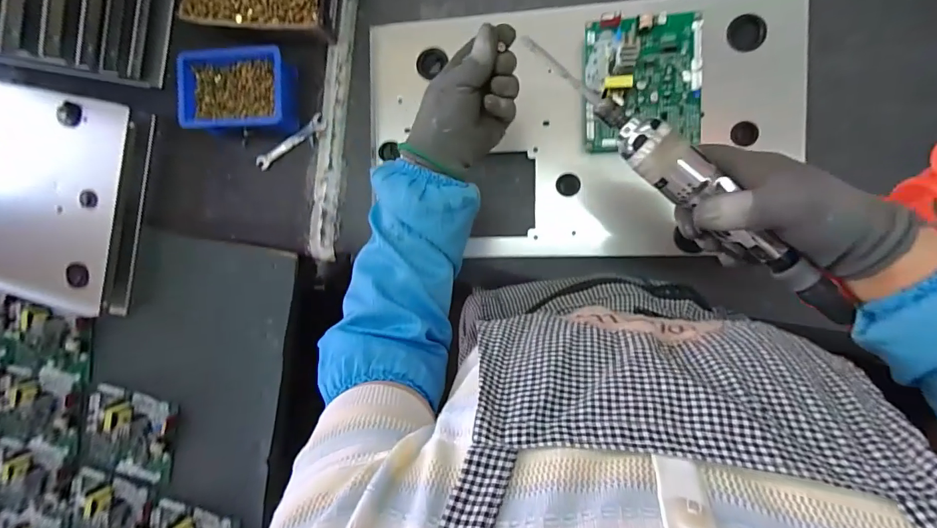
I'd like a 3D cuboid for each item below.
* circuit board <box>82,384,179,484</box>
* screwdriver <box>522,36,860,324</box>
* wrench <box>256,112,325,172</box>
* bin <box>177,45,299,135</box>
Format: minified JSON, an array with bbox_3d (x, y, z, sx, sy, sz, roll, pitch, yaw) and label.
[{"bbox_3d":[-0.530,0.263,0.645,0.166,0.037,0.140,5,93,9],"label":"circuit board"},{"bbox_3d":[0.172,-0.066,0.328,0.326,0.030,0.034,42,98,2],"label":"screwdriver"},{"bbox_3d":[-0.254,-0.174,0.598,0.115,0.004,0.024,-30,87,9],"label":"wrench"},{"bbox_3d":[-0.312,-0.238,0.580,0.153,0.049,0.108,4,92,9],"label":"bin"}]

